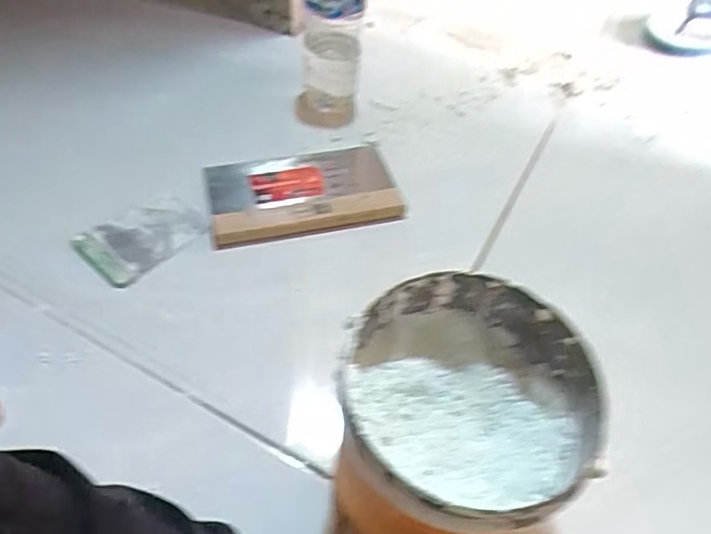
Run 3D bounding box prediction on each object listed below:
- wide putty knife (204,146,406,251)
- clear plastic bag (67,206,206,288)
[{"bbox_3d":[-0.058,-0.084,0.640,0.198,0.012,0.117,-12,56,-12],"label":"wide putty knife"},{"bbox_3d":[-0.217,-0.033,0.598,0.087,0.007,0.111,36,60,21],"label":"clear plastic bag"}]

